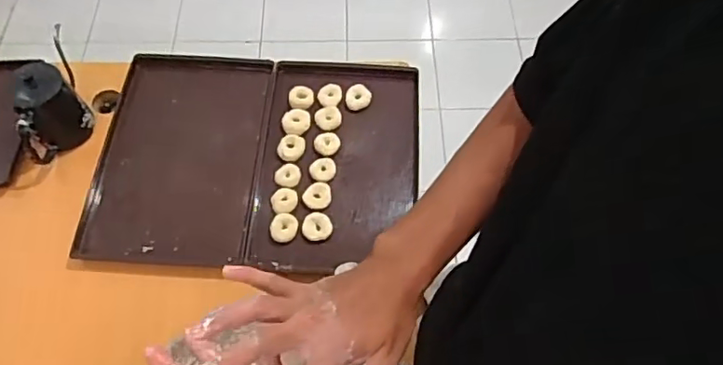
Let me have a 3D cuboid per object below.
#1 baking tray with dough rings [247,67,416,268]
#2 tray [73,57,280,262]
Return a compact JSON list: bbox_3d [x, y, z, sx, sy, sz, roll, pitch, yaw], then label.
[{"bbox_3d":[-0.035,-0.038,0.892,0.240,0.022,0.372,5,62,0],"label":"baking tray with dough rings"},{"bbox_3d":[-0.278,-0.048,0.889,0.236,0.022,0.365,5,62,0],"label":"tray"}]

